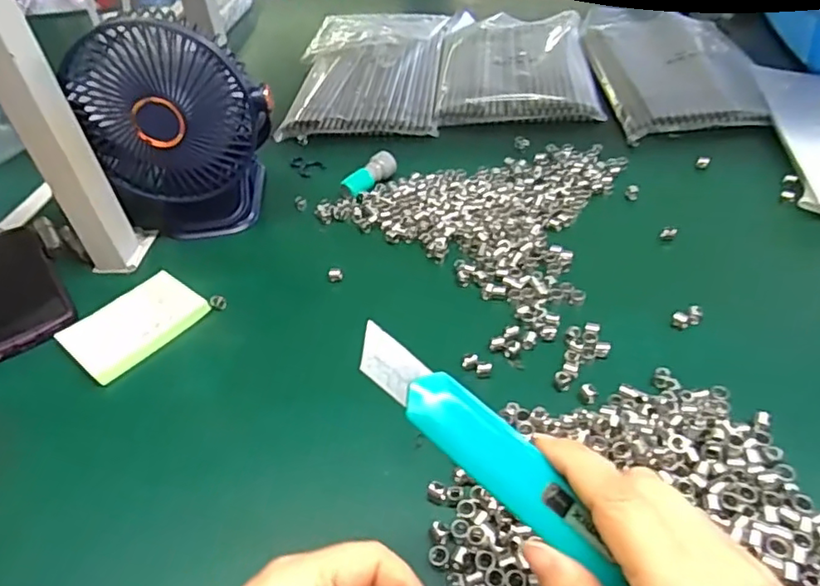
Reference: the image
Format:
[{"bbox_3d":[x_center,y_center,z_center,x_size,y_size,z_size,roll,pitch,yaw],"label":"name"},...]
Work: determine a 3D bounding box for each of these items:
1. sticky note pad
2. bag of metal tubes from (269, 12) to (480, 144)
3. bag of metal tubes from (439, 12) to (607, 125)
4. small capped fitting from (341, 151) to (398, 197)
[{"bbox_3d":[-0.213,0.024,0.461,0.062,0.016,0.096,26,51,32],"label":"sticky note pad"},{"bbox_3d":[-0.052,-0.301,0.787,0.221,0.041,0.354,3,43,12],"label":"bag of metal tubes"},{"bbox_3d":[0.134,-0.297,0.765,0.181,0.024,0.300,0,42,8],"label":"bag of metal tubes"},{"bbox_3d":[-0.039,-0.117,0.584,0.022,0.020,0.060,26,51,32],"label":"small capped fitting"}]

